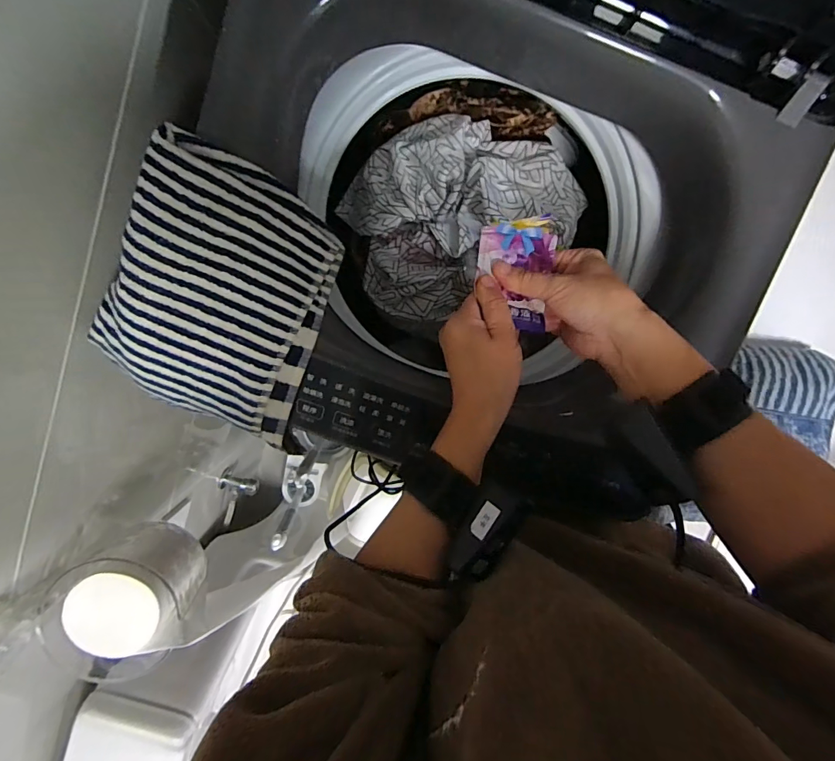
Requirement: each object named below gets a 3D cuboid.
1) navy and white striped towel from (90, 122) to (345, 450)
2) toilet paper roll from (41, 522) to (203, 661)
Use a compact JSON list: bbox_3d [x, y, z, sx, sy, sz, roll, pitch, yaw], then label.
[{"bbox_3d":[-0.157,-0.062,0.349,0.163,0.053,0.211,25,95,-6],"label":"navy and white striped towel"},{"bbox_3d":[-0.300,0.221,0.456,0.128,0.114,0.106,-2,97,-3],"label":"toilet paper roll"}]

